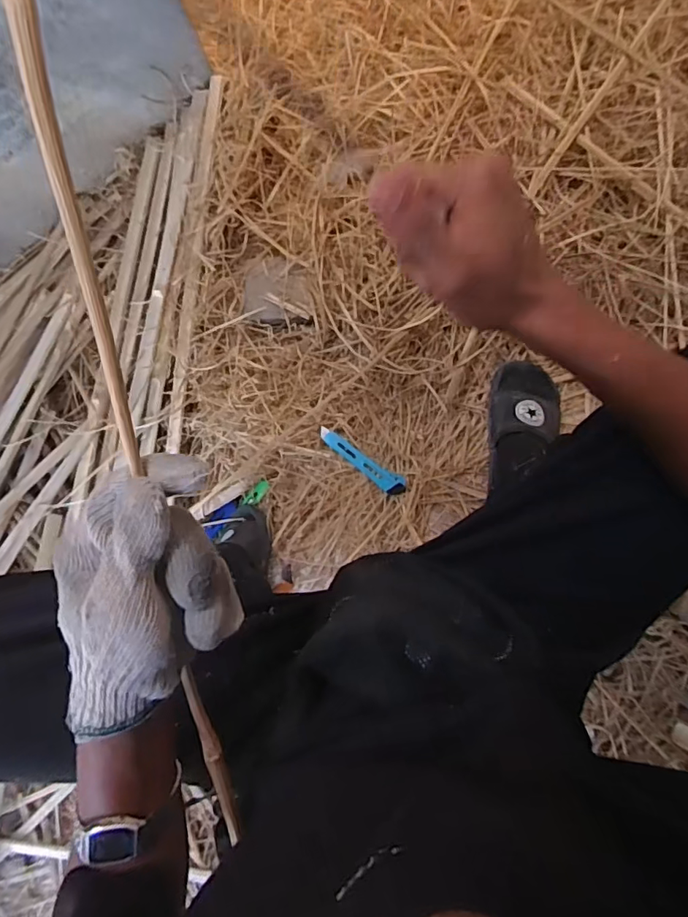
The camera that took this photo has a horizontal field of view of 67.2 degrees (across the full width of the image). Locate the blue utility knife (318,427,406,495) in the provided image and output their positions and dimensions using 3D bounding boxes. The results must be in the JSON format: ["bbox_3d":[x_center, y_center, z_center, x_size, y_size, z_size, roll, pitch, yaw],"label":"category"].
[{"bbox_3d":[0.026,0.007,0.799,0.153,0.022,0.034,32,89,8],"label":"blue utility knife"}]

